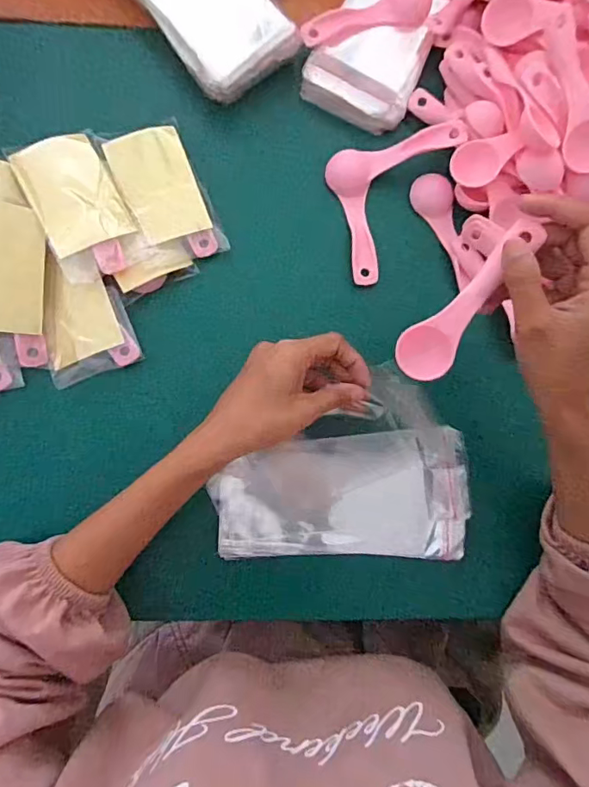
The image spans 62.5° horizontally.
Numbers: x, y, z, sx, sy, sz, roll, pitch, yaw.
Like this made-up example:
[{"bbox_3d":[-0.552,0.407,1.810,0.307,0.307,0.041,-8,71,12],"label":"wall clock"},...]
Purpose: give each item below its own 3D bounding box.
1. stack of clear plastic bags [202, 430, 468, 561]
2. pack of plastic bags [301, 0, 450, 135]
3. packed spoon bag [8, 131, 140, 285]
[{"bbox_3d":[0.037,0.079,0.372,0.188,0.018,0.092,-4,84,2],"label":"stack of clear plastic bags"},{"bbox_3d":[0.083,-0.319,0.418,0.086,0.034,0.183,27,84,-1],"label":"pack of plastic bags"},{"bbox_3d":[-0.162,-0.144,0.366,0.063,0.021,0.115,-27,88,-5],"label":"packed spoon bag"}]

